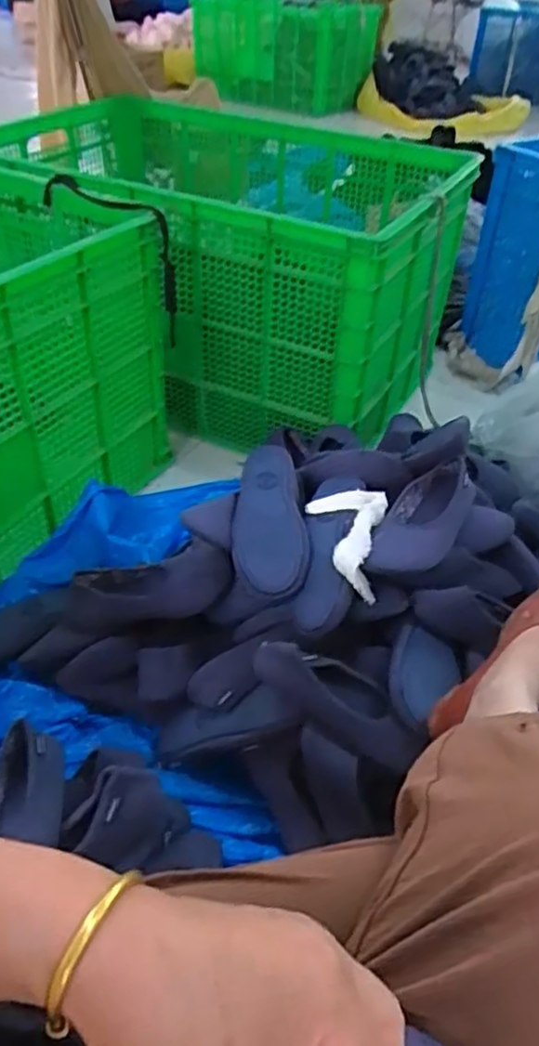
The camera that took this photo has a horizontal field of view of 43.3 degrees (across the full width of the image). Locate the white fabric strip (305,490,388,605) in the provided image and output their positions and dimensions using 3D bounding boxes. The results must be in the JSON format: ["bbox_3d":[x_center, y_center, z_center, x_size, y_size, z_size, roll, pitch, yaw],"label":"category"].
[{"bbox_3d":[0.098,0.018,0.914,0.107,0.060,0.160,9,42,6],"label":"white fabric strip"}]

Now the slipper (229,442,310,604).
[{"bbox_3d":[-0.004,-0.003,0.958,0.097,0.080,0.237,-1,61,-5],"label":"slipper"}]

